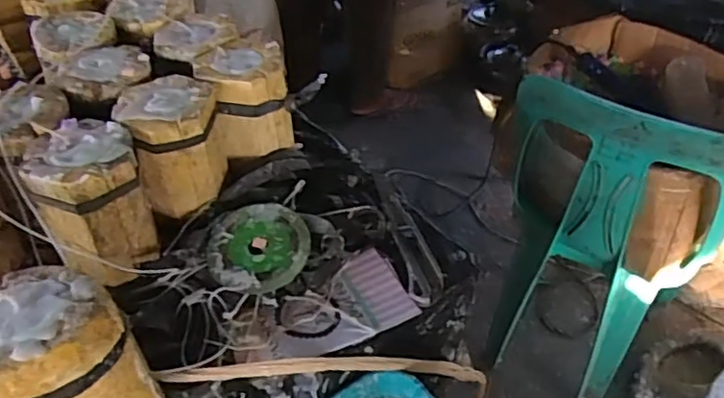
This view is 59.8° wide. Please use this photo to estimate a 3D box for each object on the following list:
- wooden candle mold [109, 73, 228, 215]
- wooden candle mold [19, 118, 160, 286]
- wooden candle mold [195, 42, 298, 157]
[{"bbox_3d":[-0.182,-0.049,0.618,0.085,0.111,0.085,-3,42,-5],"label":"wooden candle mold"},{"bbox_3d":[-0.236,0.003,0.557,0.090,0.109,0.094,-26,49,-27],"label":"wooden candle mold"},{"bbox_3d":[-0.123,-0.104,0.663,0.090,0.091,0.091,-12,44,-14],"label":"wooden candle mold"}]

